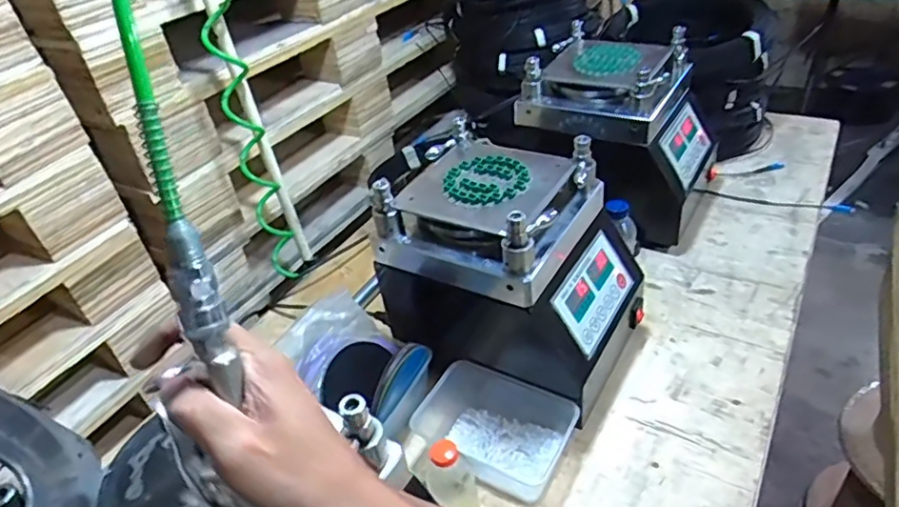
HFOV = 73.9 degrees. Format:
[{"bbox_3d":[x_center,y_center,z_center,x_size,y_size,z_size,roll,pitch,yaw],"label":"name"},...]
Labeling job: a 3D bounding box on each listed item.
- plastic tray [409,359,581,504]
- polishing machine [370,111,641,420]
[{"bbox_3d":[0.047,0.209,0.725,0.195,0.068,0.118,14,43,26],"label":"plastic tray"},{"bbox_3d":[0.084,0.024,0.781,0.282,0.278,0.223,17,44,29],"label":"polishing machine"}]

